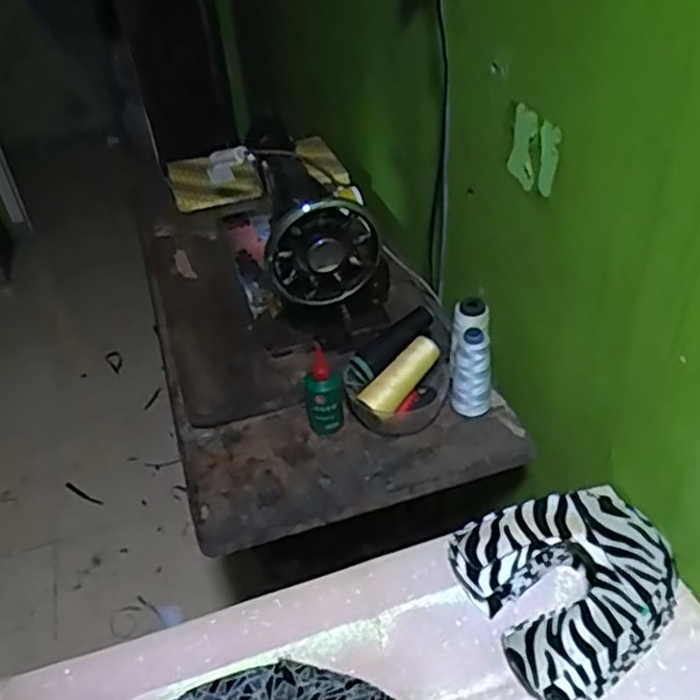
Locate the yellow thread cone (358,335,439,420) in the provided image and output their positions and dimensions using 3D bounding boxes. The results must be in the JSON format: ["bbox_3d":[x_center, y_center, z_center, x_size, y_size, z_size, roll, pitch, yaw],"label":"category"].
[{"bbox_3d":[0.059,0.033,0.836,0.039,0.037,0.116,31,69,37],"label":"yellow thread cone"}]

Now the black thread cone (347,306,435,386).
[{"bbox_3d":[0.048,-0.006,0.863,0.133,0.036,0.042,-40,49,-17],"label":"black thread cone"}]

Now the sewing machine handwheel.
[{"bbox_3d":[-0.030,-0.113,0.849,0.127,0.118,0.031,-12,40,-9],"label":"sewing machine handwheel"}]

